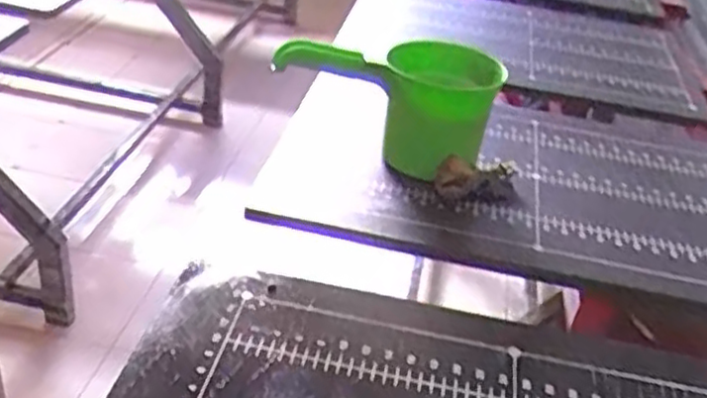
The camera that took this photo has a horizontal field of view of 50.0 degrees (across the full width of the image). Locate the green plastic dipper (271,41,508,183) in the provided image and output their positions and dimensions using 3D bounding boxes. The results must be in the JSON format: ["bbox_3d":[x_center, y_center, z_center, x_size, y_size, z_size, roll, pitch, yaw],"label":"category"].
[{"bbox_3d":[0.042,-0.119,0.916,0.251,0.129,0.118,10,34,3],"label":"green plastic dipper"}]

